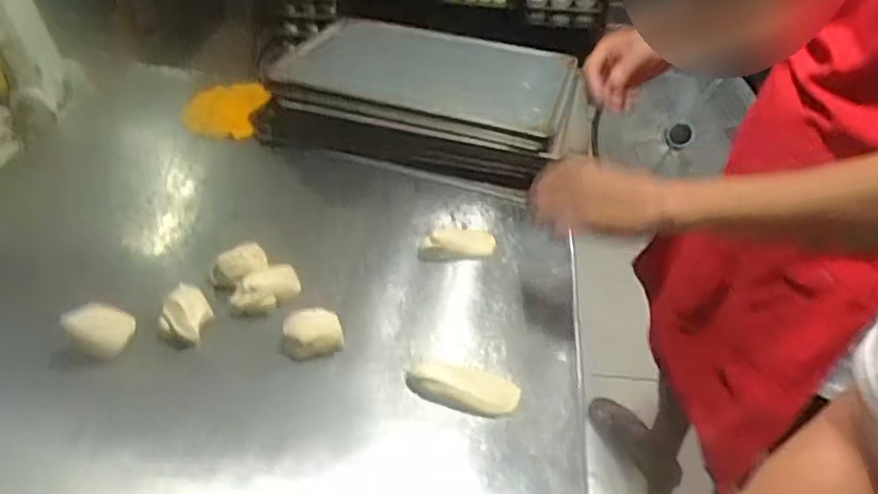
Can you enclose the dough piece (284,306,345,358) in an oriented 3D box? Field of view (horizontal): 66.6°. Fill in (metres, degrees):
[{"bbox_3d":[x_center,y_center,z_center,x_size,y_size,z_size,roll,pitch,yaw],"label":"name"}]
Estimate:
[{"bbox_3d":[-0.137,0.094,0.731,0.061,0.053,0.051,-7,39,-15],"label":"dough piece"}]

